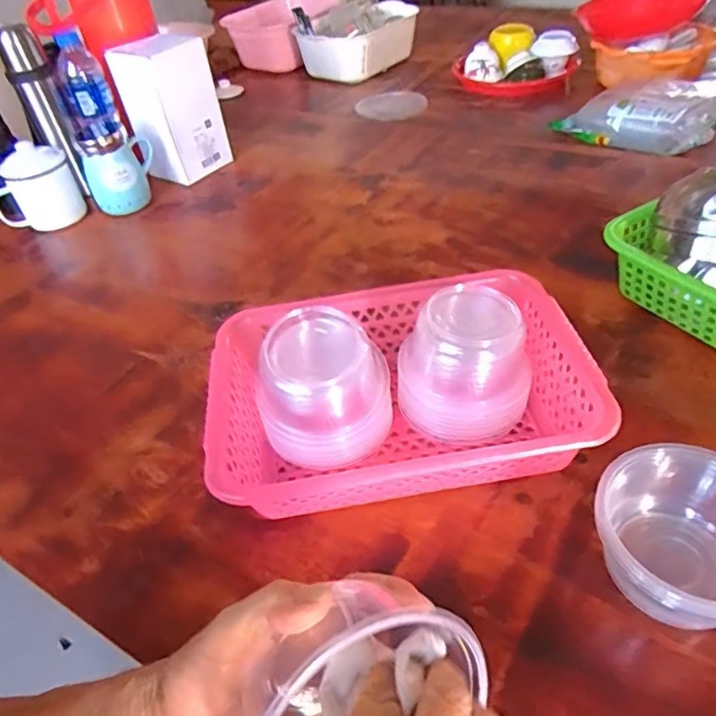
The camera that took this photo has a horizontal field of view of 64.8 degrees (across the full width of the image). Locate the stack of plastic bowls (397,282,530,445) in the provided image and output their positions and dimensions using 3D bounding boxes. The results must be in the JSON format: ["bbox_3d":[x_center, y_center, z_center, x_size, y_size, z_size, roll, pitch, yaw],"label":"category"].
[{"bbox_3d":[0.090,0.007,0.489,0.111,0.106,0.090,1,44,9],"label":"stack of plastic bowls"}]

